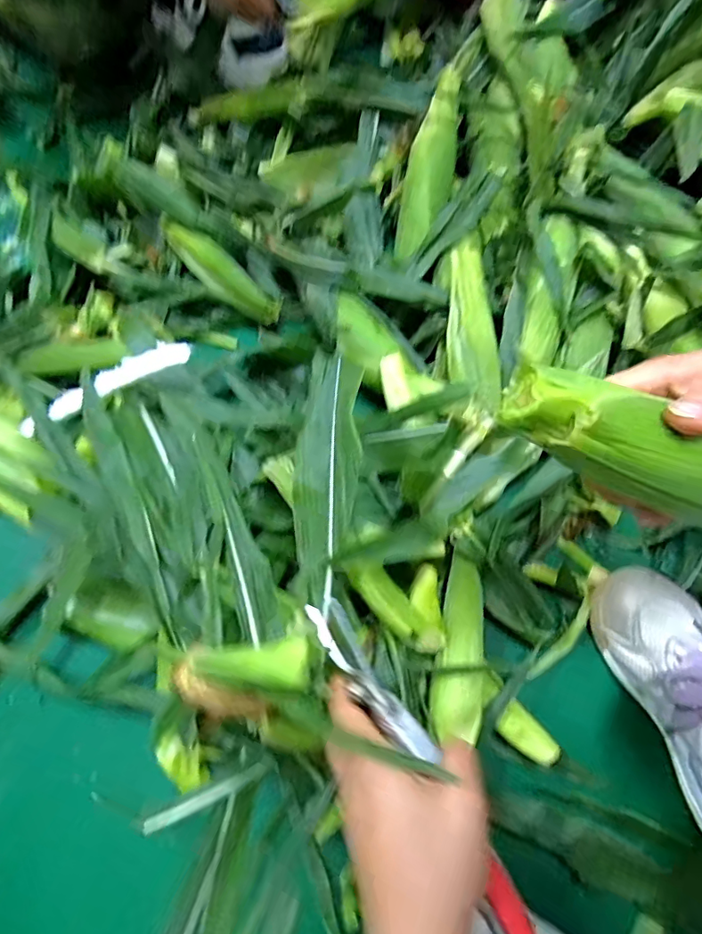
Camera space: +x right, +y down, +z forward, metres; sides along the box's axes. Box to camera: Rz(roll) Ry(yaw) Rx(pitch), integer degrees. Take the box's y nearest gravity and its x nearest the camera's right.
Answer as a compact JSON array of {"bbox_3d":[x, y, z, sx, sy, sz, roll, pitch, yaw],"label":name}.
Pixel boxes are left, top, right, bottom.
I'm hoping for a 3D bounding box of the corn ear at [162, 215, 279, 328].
[{"bbox_3d":[-0.157,-0.231,0.605,0.195,0.040,0.038,43,71,15],"label":"corn ear"}]

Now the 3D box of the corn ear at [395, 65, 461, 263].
[{"bbox_3d":[0.096,-0.358,0.605,0.057,0.047,0.221,15,102,4],"label":"corn ear"}]

